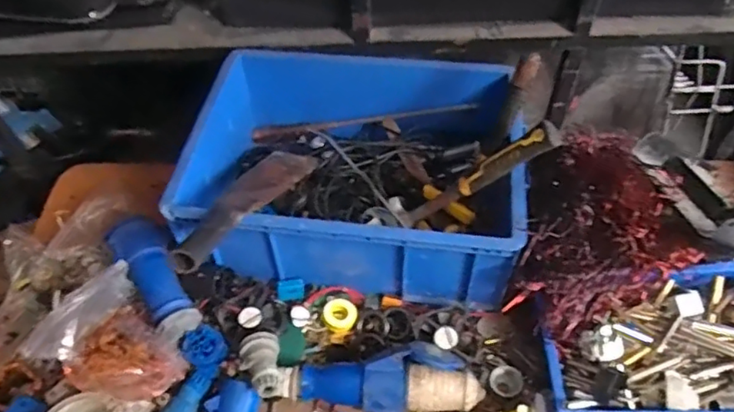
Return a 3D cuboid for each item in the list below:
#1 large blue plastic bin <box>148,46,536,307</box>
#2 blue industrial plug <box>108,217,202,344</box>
[{"bbox_3d":[-0.012,-0.072,0.916,0.459,0.154,0.383,5,52,5],"label":"large blue plastic bin"},{"bbox_3d":[-0.295,0.093,0.822,0.077,0.059,0.201,-29,69,-20],"label":"blue industrial plug"}]

